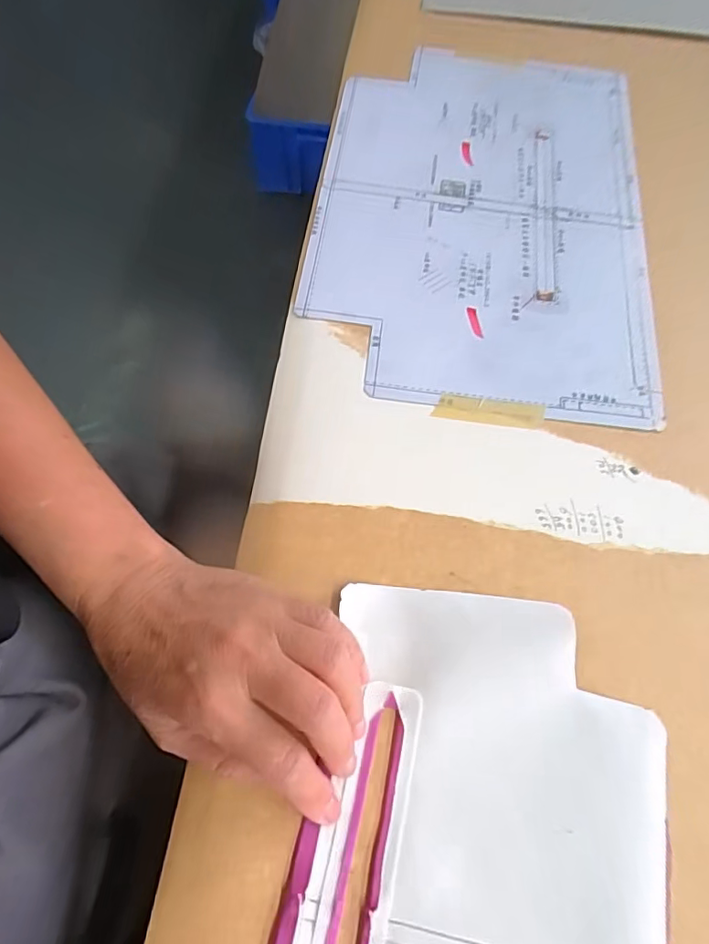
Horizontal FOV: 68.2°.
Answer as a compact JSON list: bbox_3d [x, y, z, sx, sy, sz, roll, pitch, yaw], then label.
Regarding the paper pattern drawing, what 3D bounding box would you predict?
[{"bbox_3d":[0.094,-0.202,0.399,0.238,0.006,0.343,7,67,1],"label":"paper pattern drawing"}]

